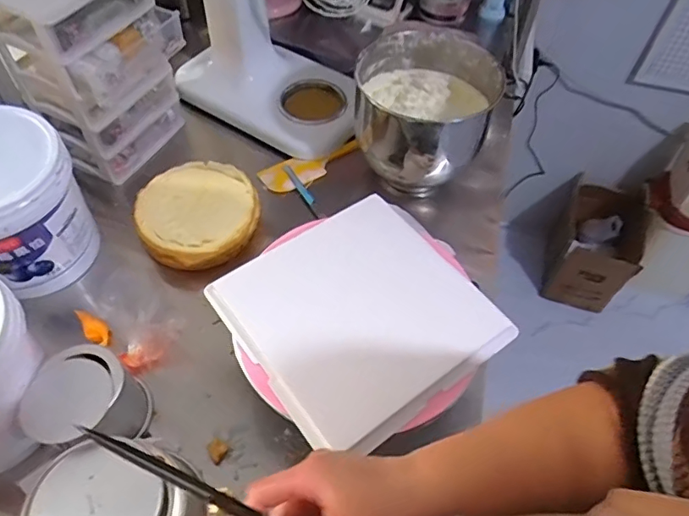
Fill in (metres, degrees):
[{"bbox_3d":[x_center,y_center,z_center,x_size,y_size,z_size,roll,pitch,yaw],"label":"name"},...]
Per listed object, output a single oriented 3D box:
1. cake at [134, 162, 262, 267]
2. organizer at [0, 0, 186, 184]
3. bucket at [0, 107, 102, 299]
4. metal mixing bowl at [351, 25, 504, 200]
[{"bbox_3d":[-0.224,-0.076,0.818,0.174,0.045,0.182,1,54,-2],"label":"cake"},{"bbox_3d":[-0.374,-0.292,0.837,0.166,0.283,0.200,27,57,16],"label":"organizer"},{"bbox_3d":[-0.457,-0.069,0.719,0.188,0.199,0.177,-24,58,-19],"label":"bucket"},{"bbox_3d":[0.126,-0.236,0.854,0.209,0.177,0.212,1,54,-2],"label":"metal mixing bowl"}]

